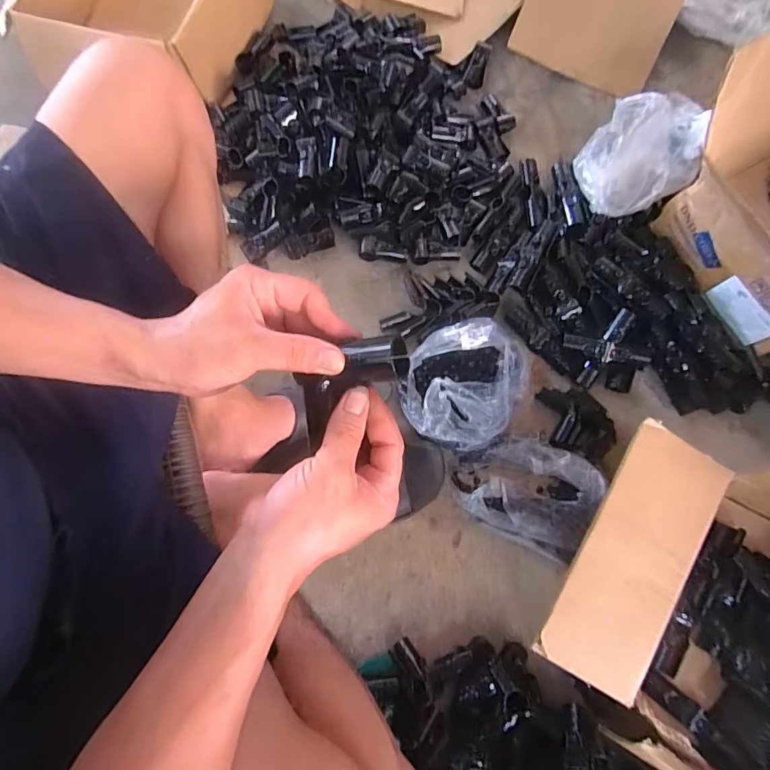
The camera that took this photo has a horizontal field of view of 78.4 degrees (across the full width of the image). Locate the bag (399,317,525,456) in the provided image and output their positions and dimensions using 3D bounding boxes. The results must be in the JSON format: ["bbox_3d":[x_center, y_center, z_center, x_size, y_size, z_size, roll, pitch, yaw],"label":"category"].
[{"bbox_3d":[0.117,-0.010,0.671,0.162,0.116,0.190,27,77,6],"label":"bag"}]

